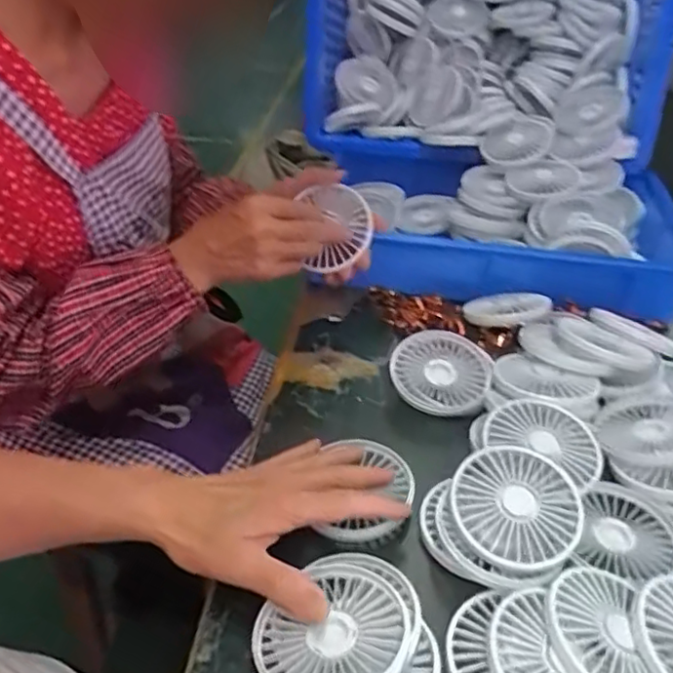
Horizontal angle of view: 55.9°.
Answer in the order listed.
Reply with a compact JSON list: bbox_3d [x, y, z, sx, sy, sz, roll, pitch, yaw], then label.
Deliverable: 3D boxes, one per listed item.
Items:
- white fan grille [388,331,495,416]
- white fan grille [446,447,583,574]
[{"bbox_3d":[0.094,0.030,0.573,0.087,0.010,0.089,1,47,-1],"label":"white fan grille"},{"bbox_3d":[0.122,0.116,0.433,0.084,0.014,0.084,-1,51,2],"label":"white fan grille"}]

